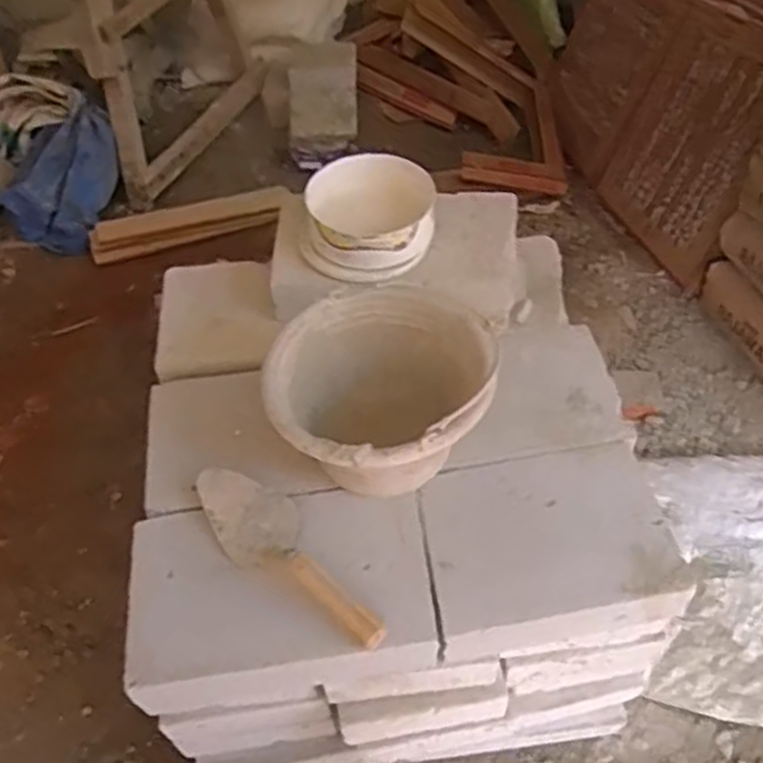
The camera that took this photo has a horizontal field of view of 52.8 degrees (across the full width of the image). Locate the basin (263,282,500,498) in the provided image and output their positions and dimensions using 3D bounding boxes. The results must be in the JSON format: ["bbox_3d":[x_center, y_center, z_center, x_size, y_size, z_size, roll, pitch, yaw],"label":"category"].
[{"bbox_3d":[-0.003,0.028,0.884,0.244,0.162,0.241,0,50,0],"label":"basin"}]

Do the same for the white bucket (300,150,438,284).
[{"bbox_3d":[-0.019,-0.225,1.050,0.168,0.105,0.168,0,50,0],"label":"white bucket"}]

